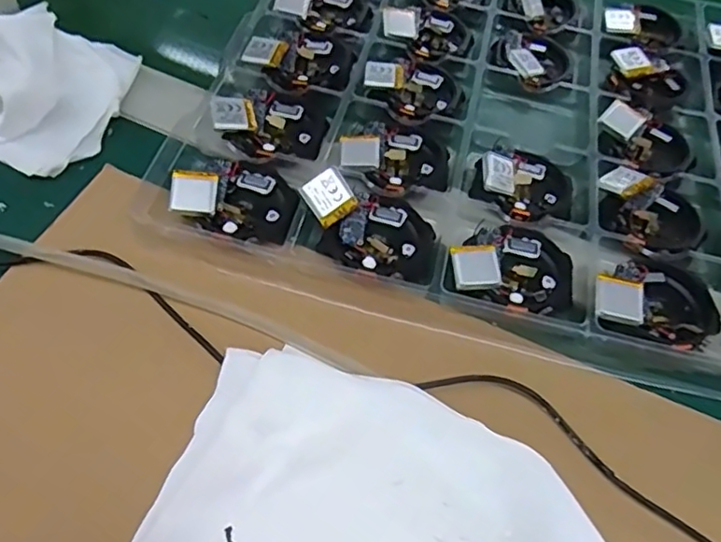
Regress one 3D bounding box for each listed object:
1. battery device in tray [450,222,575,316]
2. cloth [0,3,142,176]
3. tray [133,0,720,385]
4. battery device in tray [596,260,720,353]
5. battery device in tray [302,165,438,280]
[{"bbox_3d":[0.075,-0.003,0.295,0.058,0.013,0.050,19,58,8],"label":"battery device in tray"},{"bbox_3d":[-0.194,-0.091,0.319,0.144,0.036,0.095,-22,62,-18],"label":"cloth"},{"bbox_3d":[0.141,-0.088,0.354,0.436,0.024,0.304,16,57,5],"label":"tray"},{"bbox_3d":[0.143,0.014,0.288,0.060,0.012,0.046,21,58,9],"label":"battery device in tray"},{"bbox_3d":[0.005,-0.022,0.293,0.064,0.022,0.046,4,57,-2],"label":"battery device in tray"}]

